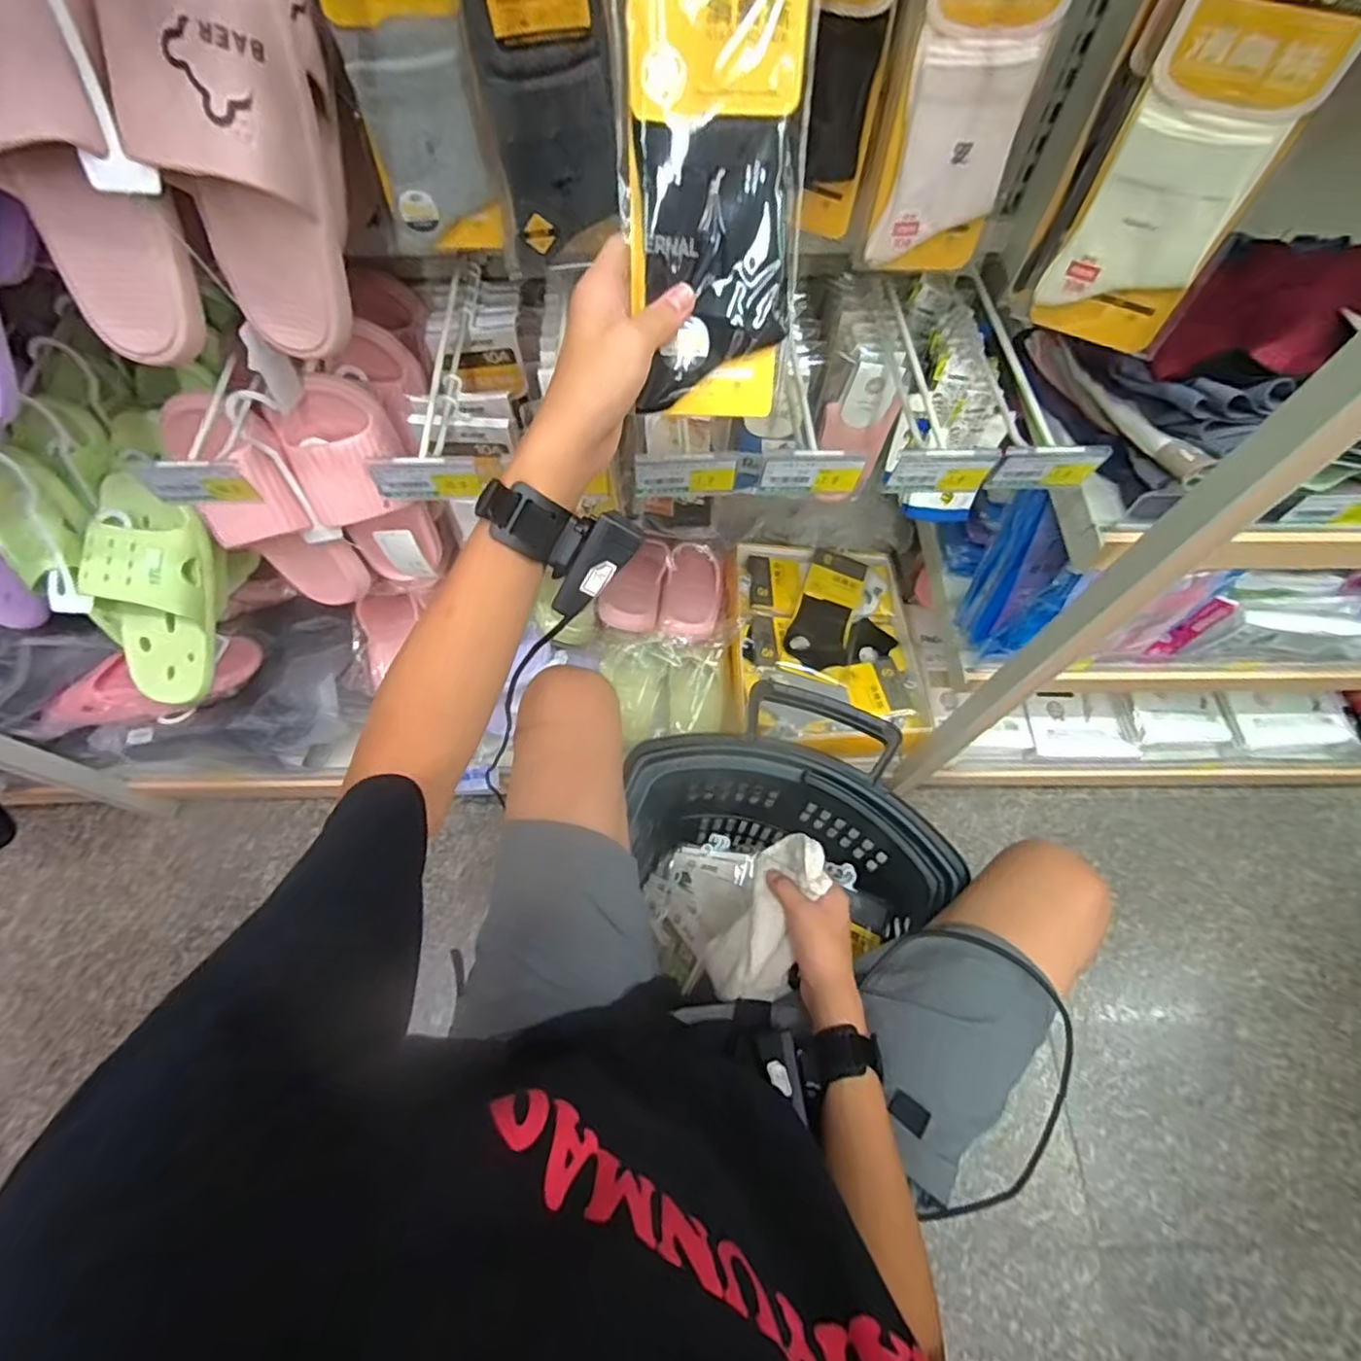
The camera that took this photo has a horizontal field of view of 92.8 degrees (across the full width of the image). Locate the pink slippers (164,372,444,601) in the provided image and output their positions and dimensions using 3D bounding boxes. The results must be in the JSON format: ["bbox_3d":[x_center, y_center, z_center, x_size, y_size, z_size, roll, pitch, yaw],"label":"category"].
[{"bbox_3d":[-0.377,-0.194,0.661,0.191,0.253,0.100,-18,66,-9],"label":"pink slippers"}]

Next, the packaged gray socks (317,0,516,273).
[{"bbox_3d":[-0.190,-0.417,0.479,0.097,0.200,0.021,-5,58,-6],"label":"packaged gray socks"}]

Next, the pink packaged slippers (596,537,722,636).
[{"bbox_3d":[-0.024,-0.145,1.035,0.173,0.080,0.202,9,65,4],"label":"pink packaged slippers"}]

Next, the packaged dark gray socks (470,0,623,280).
[{"bbox_3d":[-0.087,-0.385,0.440,0.088,0.210,0.025,-7,60,-8],"label":"packaged dark gray socks"}]

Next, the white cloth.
[{"bbox_3d":[0.087,0.226,0.611,0.076,0.067,0.164,25,83,11],"label":"white cloth"}]

